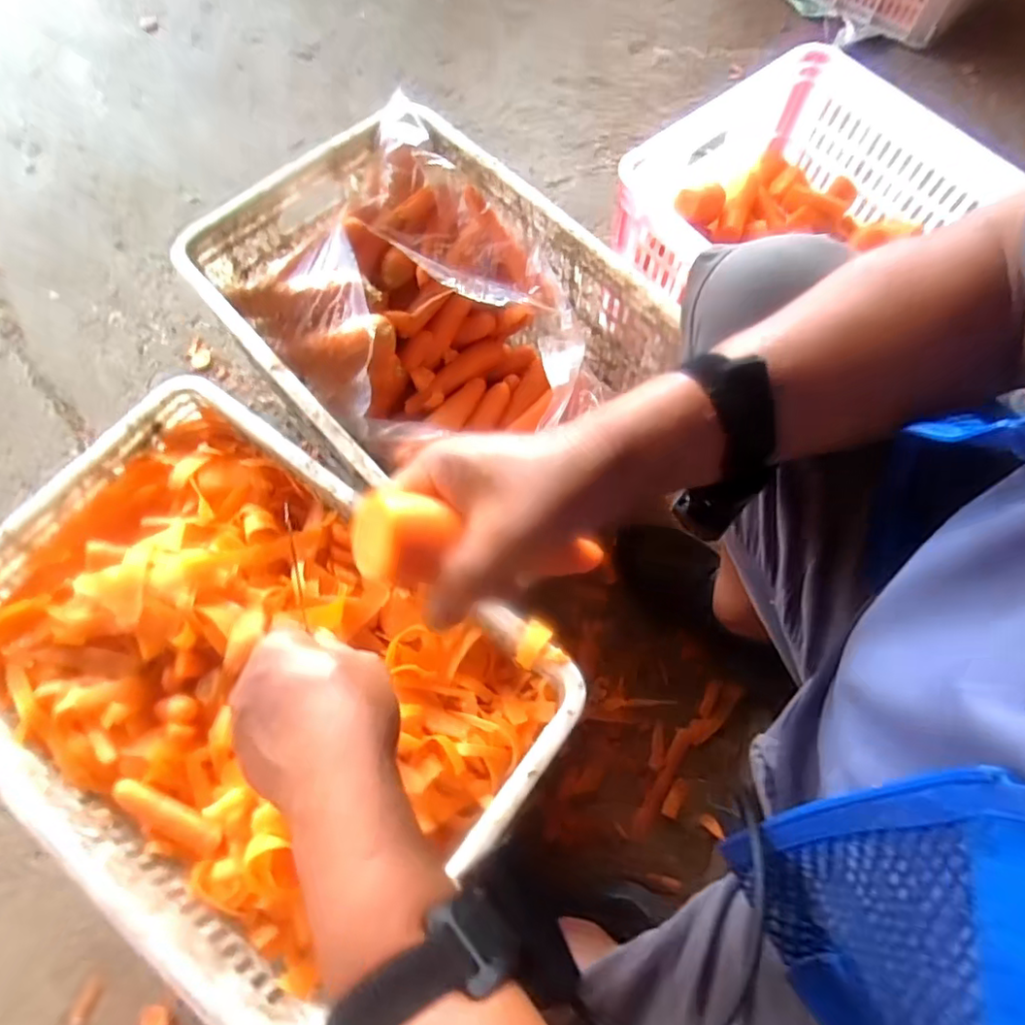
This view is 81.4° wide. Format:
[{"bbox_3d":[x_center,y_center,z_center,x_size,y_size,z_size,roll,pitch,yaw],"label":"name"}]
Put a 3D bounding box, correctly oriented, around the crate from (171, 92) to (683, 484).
[{"bbox_3d":[-0.105,-0.209,0.754,0.355,0.253,0.429,-41,75,-13],"label":"crate"}]

